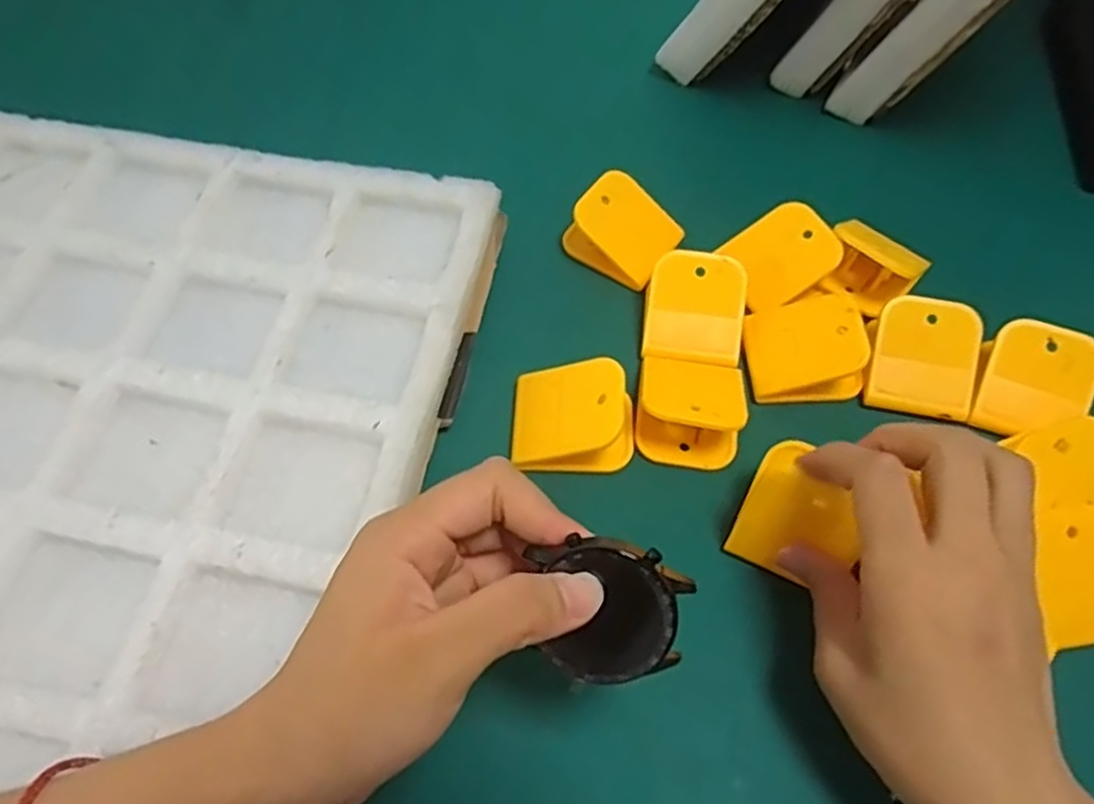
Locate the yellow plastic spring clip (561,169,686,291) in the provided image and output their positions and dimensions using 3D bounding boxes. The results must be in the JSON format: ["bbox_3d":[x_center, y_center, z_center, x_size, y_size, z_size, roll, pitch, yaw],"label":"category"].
[{"bbox_3d":[0.041,-0.094,0.402,0.052,0.031,0.043,32,64,18],"label":"yellow plastic spring clip"}]

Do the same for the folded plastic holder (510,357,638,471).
[{"bbox_3d":[0.013,0.007,0.343,0.056,0.027,0.047,2,59,1],"label":"folded plastic holder"}]

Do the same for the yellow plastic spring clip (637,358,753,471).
[{"bbox_3d":[0.067,0.001,0.347,0.047,0.028,0.051,9,59,5],"label":"yellow plastic spring clip"}]

